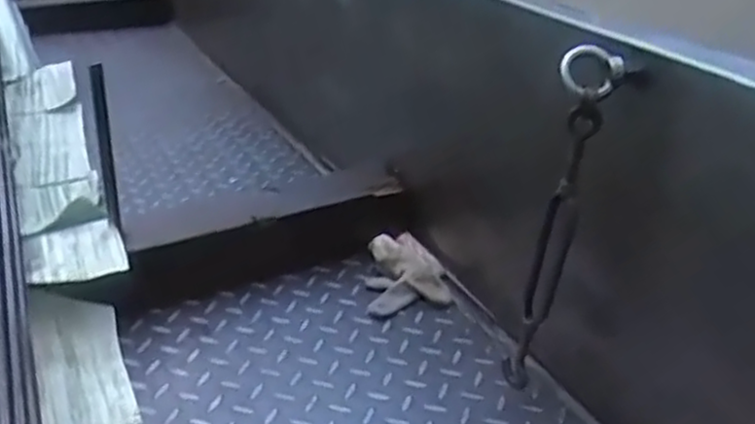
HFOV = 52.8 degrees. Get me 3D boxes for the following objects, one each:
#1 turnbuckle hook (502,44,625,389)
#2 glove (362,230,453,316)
[{"bbox_3d":[0.166,0.024,0.708,0.055,0.354,0.045,9,33,6],"label":"turnbuckle hook"},{"bbox_3d":[0.031,0.073,1.000,0.110,0.047,0.141,-6,29,-14],"label":"glove"}]

